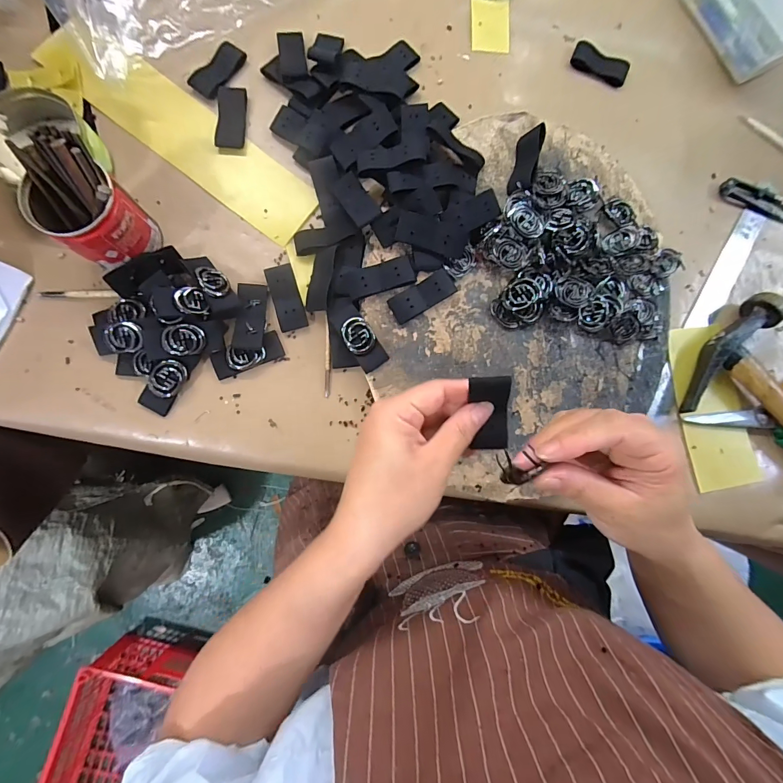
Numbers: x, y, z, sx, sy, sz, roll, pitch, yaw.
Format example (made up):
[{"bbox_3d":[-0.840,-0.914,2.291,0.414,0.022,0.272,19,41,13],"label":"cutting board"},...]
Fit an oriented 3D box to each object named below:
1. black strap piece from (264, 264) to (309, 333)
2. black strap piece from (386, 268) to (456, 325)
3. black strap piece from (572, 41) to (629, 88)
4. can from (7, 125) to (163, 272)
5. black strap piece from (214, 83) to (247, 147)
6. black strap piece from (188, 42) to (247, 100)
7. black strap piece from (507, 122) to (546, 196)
[{"bbox_3d":[-0.096,-0.086,0.337,0.025,0.005,0.062,-17,85,-7],"label":"black strap piece"},{"bbox_3d":[0.028,-0.086,0.330,0.061,0.007,0.024,-33,87,-8],"label":"black strap piece"},{"bbox_3d":[0.222,-0.348,0.391,0.061,0.006,0.029,21,82,-3],"label":"black strap piece"},{"bbox_3d":[-0.237,-0.141,0.290,0.066,0.077,0.063,1,83,-5],"label":"can"},{"bbox_3d":[-0.153,-0.262,0.351,0.028,0.004,0.060,1,83,-5],"label":"black strap piece"},{"bbox_3d":[-0.167,-0.308,0.354,0.030,0.004,0.059,33,81,-1],"label":"black strap piece"},{"bbox_3d":[0.125,-0.213,0.342,0.018,0.025,0.061,12,82,-4],"label":"black strap piece"}]

